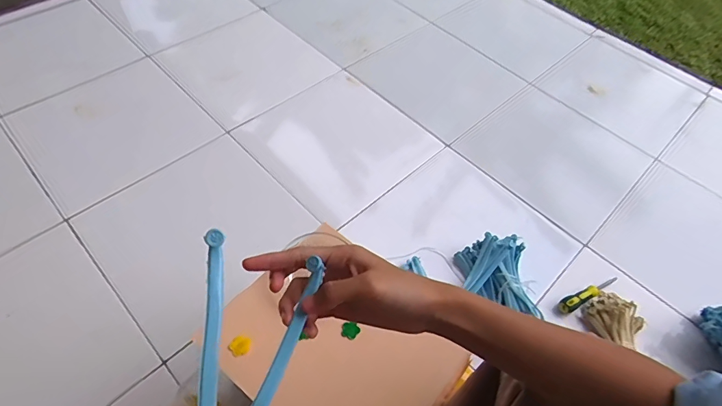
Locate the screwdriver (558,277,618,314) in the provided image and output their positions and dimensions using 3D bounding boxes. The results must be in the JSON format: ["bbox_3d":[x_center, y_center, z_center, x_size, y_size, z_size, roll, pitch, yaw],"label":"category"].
[{"bbox_3d":[0.465,0.179,0.855,0.155,0.025,0.029,-22,59,-18],"label":"screwdriver"}]

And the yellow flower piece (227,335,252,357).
[{"bbox_3d":[-0.152,0.179,0.532,0.026,0.008,0.026,2,55,-3],"label":"yellow flower piece"}]

